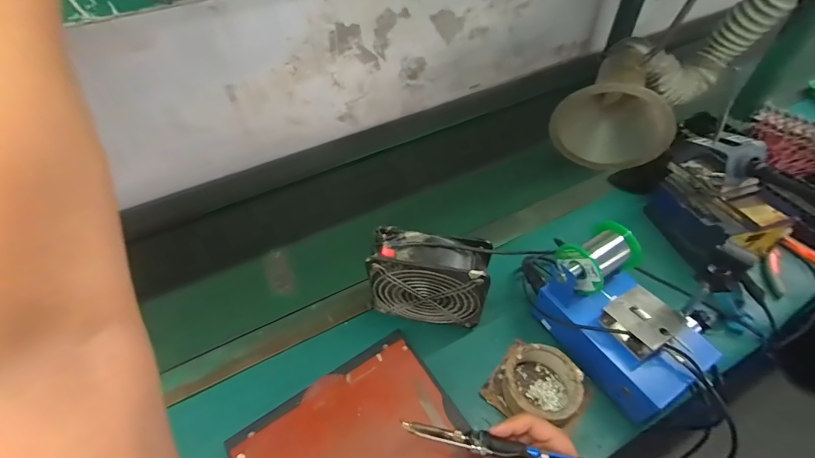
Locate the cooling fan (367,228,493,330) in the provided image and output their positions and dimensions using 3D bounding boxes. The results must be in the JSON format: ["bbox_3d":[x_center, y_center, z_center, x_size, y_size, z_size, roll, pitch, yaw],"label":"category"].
[{"bbox_3d":[0.027,0.072,0.500,0.152,0.145,0.053,5,47,9],"label":"cooling fan"}]

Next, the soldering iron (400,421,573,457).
[{"bbox_3d":[0.093,0.214,0.367,0.194,0.022,0.020,11,48,6],"label":"soldering iron"}]

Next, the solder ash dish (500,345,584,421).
[{"bbox_3d":[0.167,0.196,0.467,0.087,0.053,0.087,-2,47,2],"label":"solder ash dish"}]

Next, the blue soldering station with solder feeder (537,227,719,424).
[{"bbox_3d":[0.262,0.110,0.471,0.120,0.138,0.197,-27,51,-20],"label":"blue soldering station with solder feeder"}]

